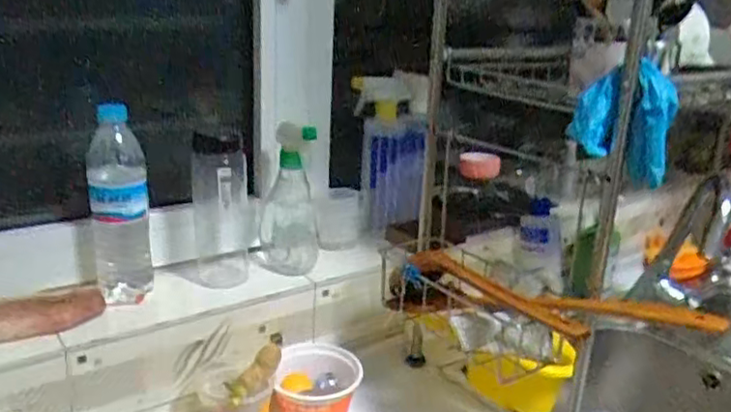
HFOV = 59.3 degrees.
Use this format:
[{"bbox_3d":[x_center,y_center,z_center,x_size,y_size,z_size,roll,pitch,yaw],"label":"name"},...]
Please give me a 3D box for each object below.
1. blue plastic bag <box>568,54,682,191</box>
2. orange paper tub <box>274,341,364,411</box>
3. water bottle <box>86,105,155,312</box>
[{"bbox_3d":[0.241,-0.077,0.603,0.087,0.107,0.025,7,20,12],"label":"blue plastic bag"},{"bbox_3d":[-0.058,0.233,0.812,0.101,0.070,0.119,3,19,2],"label":"orange paper tub"},{"bbox_3d":[-0.286,-0.001,0.749,0.065,0.224,0.060,-6,21,-23],"label":"water bottle"}]

